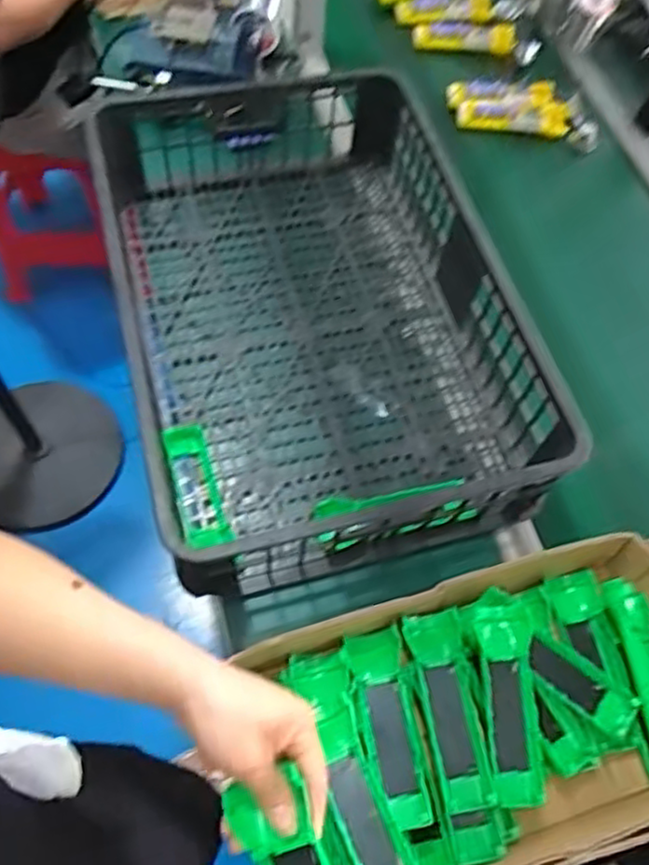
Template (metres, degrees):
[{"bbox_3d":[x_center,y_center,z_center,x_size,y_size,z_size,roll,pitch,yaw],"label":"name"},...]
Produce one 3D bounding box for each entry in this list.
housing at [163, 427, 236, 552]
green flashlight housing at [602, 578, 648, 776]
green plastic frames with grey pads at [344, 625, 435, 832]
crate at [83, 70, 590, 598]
[{"bbox_3d":[-0.138,0.056,0.730,0.048,0.030,0.139,-16,64,-12],"label":"housing"},{"bbox_3d":[0.301,0.227,0.640,0.047,0.028,0.173,-4,62,-6],"label":"green flashlight housing"},{"bbox_3d":[0.055,0.251,0.594,0.049,0.034,0.157,-5,62,-7],"label":"green plastic frames with grey pads"},{"bbox_3d":[-0.018,-0.159,0.788,0.387,0.142,0.607,-12,63,-10],"label":"crate"}]

